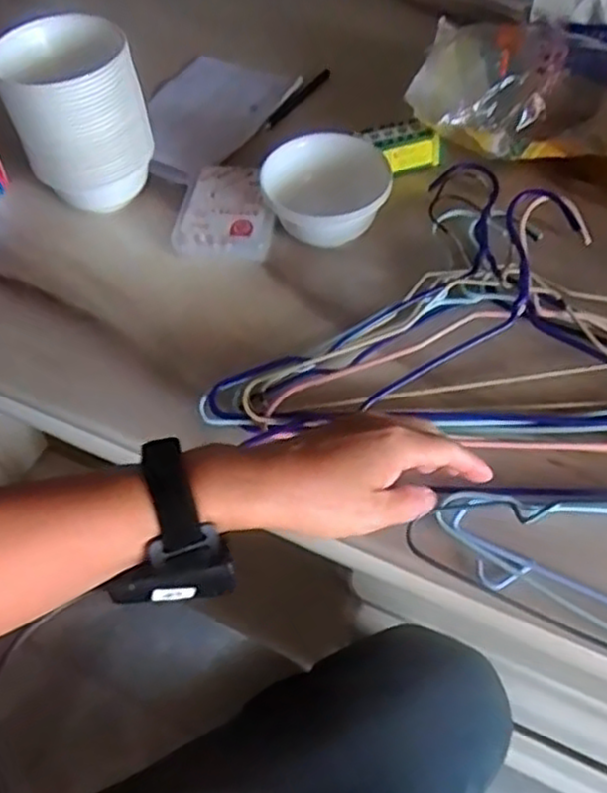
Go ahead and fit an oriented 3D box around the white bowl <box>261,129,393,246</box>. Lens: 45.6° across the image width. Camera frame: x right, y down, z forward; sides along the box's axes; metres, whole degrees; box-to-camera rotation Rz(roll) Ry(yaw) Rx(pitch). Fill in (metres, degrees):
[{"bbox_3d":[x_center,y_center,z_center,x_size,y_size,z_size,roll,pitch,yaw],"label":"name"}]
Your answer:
[{"bbox_3d":[0.020,-0.183,0.653,0.110,0.066,0.102,-2,54,3],"label":"white bowl"}]

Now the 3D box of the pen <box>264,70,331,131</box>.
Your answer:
[{"bbox_3d":[-0.006,-0.326,0.791,0.009,0.012,0.122,27,61,22],"label":"pen"}]

